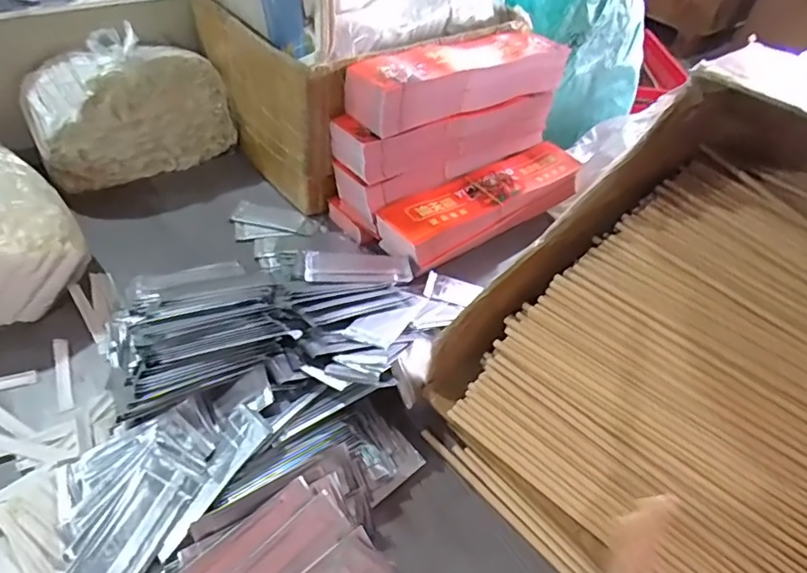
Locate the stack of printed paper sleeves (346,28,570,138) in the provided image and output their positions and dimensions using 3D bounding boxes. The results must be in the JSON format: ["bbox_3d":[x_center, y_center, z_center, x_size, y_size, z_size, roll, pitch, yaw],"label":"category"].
[{"bbox_3d":[0.082,-0.283,0.704,0.334,0.068,0.088,-27,56,-29],"label":"stack of printed paper sleeves"}]

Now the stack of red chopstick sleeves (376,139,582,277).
[{"bbox_3d":[0.122,-0.121,0.759,0.344,0.058,0.098,-28,56,-30],"label":"stack of red chopstick sleeves"}]

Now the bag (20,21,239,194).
[{"bbox_3d":[-0.382,-0.250,0.753,0.254,0.168,0.097,-24,54,-27],"label":"bag"}]

